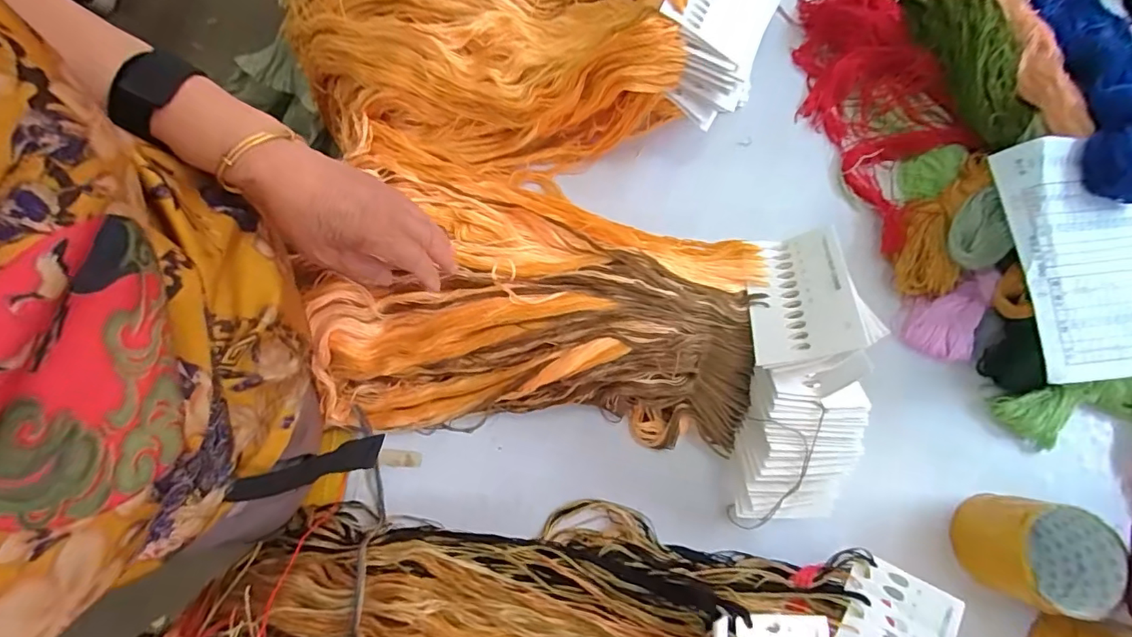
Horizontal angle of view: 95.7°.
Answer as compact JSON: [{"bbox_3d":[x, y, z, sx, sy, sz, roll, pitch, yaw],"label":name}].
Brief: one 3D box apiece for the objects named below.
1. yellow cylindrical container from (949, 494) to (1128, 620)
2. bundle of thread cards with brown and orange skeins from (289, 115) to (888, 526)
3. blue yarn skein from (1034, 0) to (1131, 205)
[{"bbox_3d":[0.389,0.194,0.431,0.086,0.073,0.086,18,76,6],"label":"yellow cylindrical container"},{"bbox_3d":[-0.008,-0.014,0.461,0.506,0.134,0.280,11,76,4],"label":"bundle of thread cards with brown and orange skeins"},{"bbox_3d":[0.527,-0.293,0.524,0.114,0.051,0.467,20,58,7],"label":"blue yarn skein"}]

